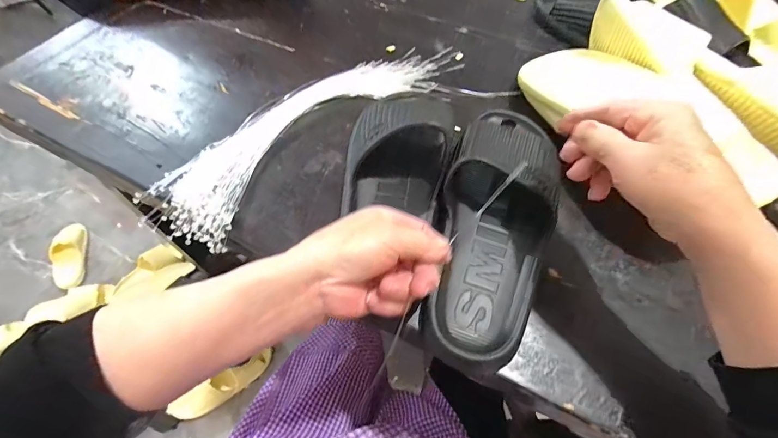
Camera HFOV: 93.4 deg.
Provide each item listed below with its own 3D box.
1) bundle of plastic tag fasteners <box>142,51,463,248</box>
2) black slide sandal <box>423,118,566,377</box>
[{"bbox_3d":[-0.078,-0.111,0.428,0.407,0.025,0.113,-38,67,-20],"label":"bundle of plastic tag fasteners"},{"bbox_3d":[0.098,-0.004,0.330,0.103,0.077,0.249,21,61,11],"label":"black slide sandal"}]

